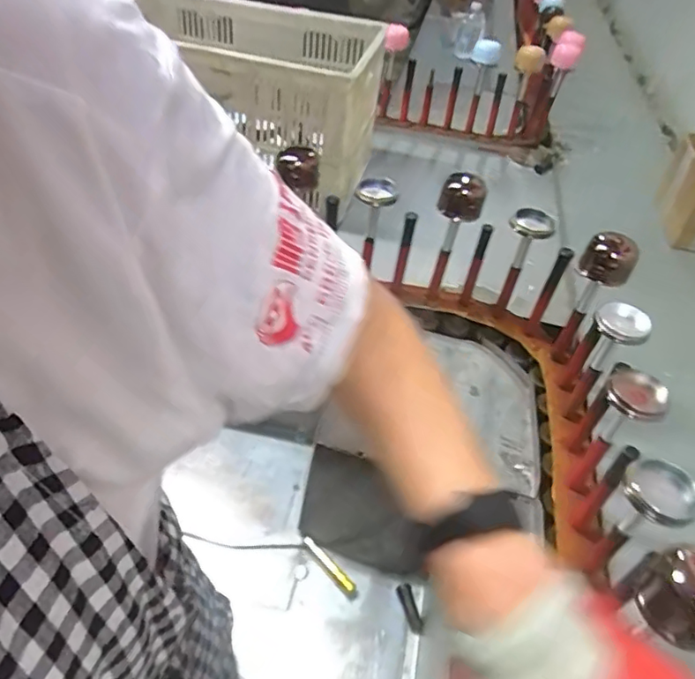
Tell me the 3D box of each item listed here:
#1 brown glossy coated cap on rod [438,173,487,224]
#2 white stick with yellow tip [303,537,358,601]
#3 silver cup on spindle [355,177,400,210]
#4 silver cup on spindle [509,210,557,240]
[{"bbox_3d":[0.148,-0.184,0.729,0.057,0.046,0.051,13,43,9],"label":"brown glossy coated cap on rod"},{"bbox_3d":[-0.024,0.303,0.752,0.016,0.010,0.101,-31,53,-32],"label":"white stick with yellow tip"},{"bbox_3d":[0.039,-0.197,0.752,0.054,0.017,0.061,5,43,1],"label":"silver cup on spindle"},{"bbox_3d":[0.236,-0.145,0.725,0.055,0.016,0.056,2,43,-2],"label":"silver cup on spindle"}]

